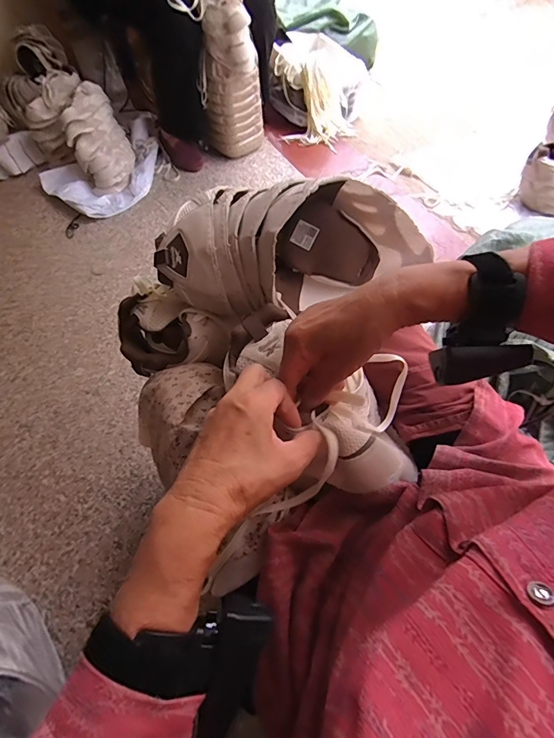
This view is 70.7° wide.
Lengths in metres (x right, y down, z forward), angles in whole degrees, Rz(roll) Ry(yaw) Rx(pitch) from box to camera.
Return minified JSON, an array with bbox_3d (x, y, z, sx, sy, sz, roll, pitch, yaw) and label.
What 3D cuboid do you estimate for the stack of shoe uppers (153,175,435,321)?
[{"bbox_3d":[0.024,-0.131,0.435,0.298,0.112,0.127,6,61,5],"label":"stack of shoe uppers"}]

